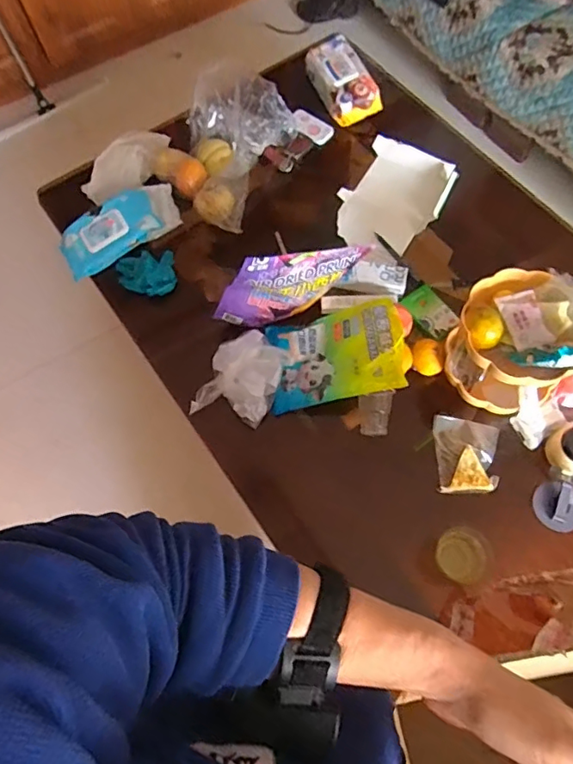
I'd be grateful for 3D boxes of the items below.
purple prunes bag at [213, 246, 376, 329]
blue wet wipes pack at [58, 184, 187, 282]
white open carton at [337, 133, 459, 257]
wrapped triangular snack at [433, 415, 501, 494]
[{"bbox_3d":[0.009,-0.186,1.005,0.262,0.241,0.058,-13,69,-23],"label":"purple prunes bag"},{"bbox_3d":[-0.372,-0.346,1.161,0.277,0.075,0.126,-30,70,-10],"label":"blue wet wipes pack"},{"bbox_3d":[0.243,-0.422,1.192,0.224,0.053,0.284,27,71,13],"label":"white open carton"},{"bbox_3d":[0.333,0.134,0.959,0.112,0.026,0.142,6,68,5],"label":"wrapped triangular snack"}]

